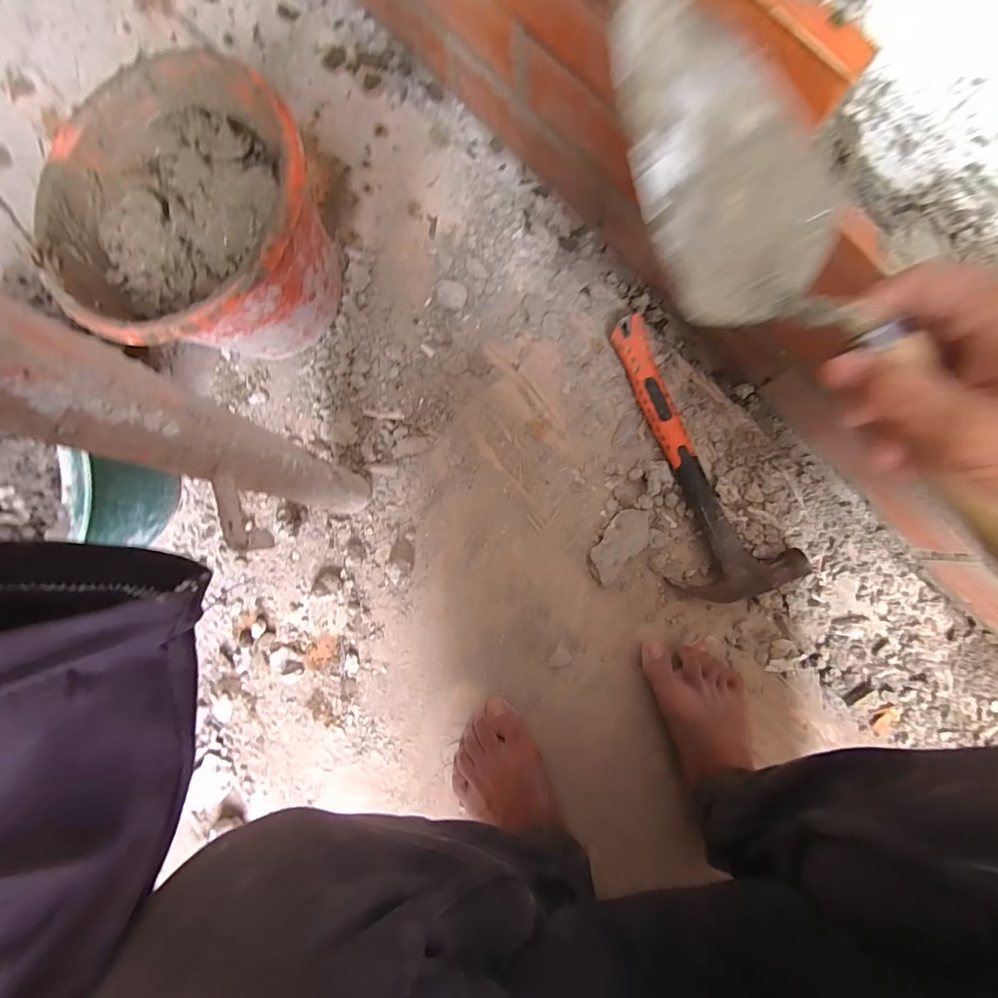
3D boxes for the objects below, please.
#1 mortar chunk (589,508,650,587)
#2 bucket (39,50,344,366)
[{"bbox_3d":[0.127,0.048,0.480,0.039,0.019,0.084,39,89,5],"label":"mortar chunk"},{"bbox_3d":[-0.275,-0.242,0.450,0.233,0.179,0.222,0,86,4],"label":"bucket"}]

